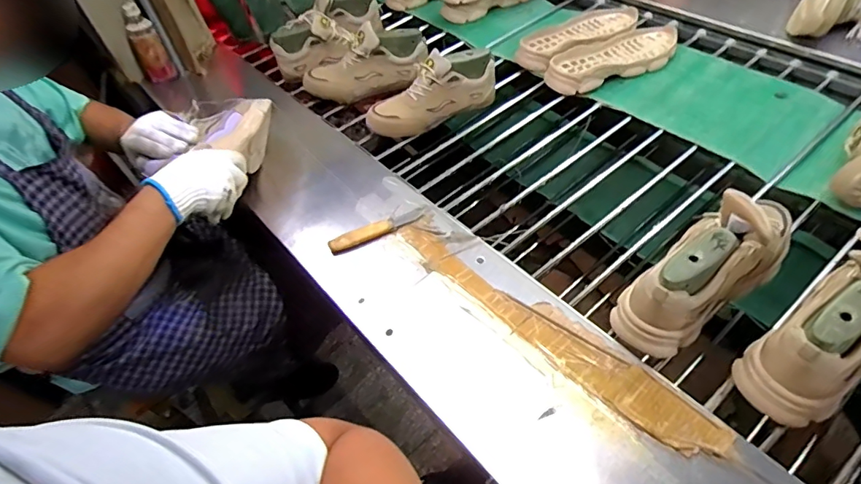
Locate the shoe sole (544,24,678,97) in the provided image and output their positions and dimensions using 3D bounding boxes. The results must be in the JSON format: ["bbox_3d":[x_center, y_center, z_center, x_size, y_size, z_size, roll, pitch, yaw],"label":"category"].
[{"bbox_3d":[0.409,-0.412,1.113,0.333,0.045,0.140,-25,51,-11],"label":"shoe sole"}]

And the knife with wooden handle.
[{"bbox_3d":[-0.086,-0.025,0.822,0.171,0.014,0.031,-25,51,-11],"label":"knife with wooden handle"}]

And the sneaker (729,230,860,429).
[{"bbox_3d":[0.509,0.098,0.583,0.285,0.157,0.098,-27,52,-13],"label":"sneaker"}]

